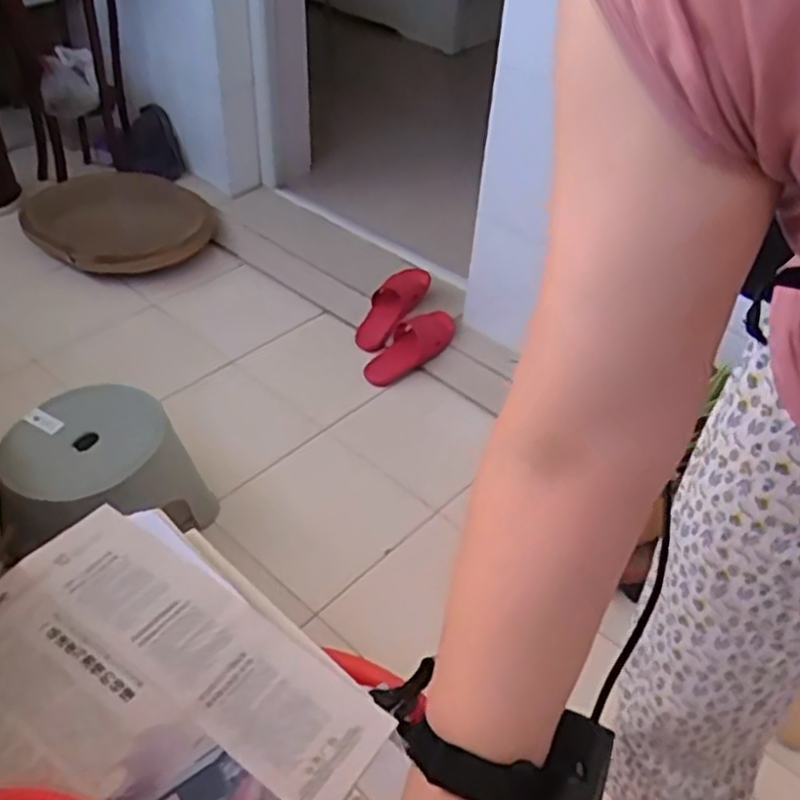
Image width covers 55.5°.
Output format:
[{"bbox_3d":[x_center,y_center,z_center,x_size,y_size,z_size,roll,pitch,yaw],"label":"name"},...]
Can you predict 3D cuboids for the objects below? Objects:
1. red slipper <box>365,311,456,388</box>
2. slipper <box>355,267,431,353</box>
[{"bbox_3d":[0.032,-0.124,1.780,0.129,0.057,0.279,28,47,24],"label":"red slipper"},{"bbox_3d":[-0.024,-0.231,1.858,0.104,0.054,0.270,23,61,20],"label":"slipper"}]

